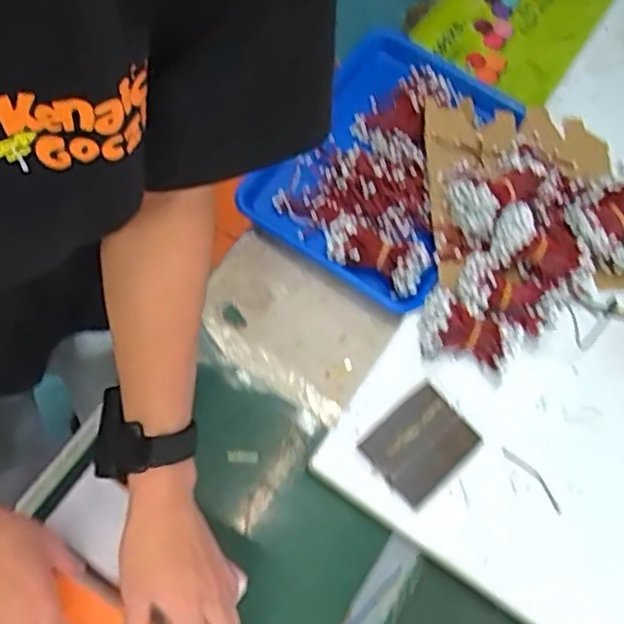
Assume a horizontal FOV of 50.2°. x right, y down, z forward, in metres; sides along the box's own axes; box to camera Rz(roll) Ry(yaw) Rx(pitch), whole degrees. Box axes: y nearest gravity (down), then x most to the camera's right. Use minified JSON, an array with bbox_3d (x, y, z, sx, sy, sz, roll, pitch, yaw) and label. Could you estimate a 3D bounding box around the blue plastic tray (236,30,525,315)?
[{"bbox_3d":[0.093,-0.186,0.789,0.248,0.046,0.328,34,70,6],"label":"blue plastic tray"}]

